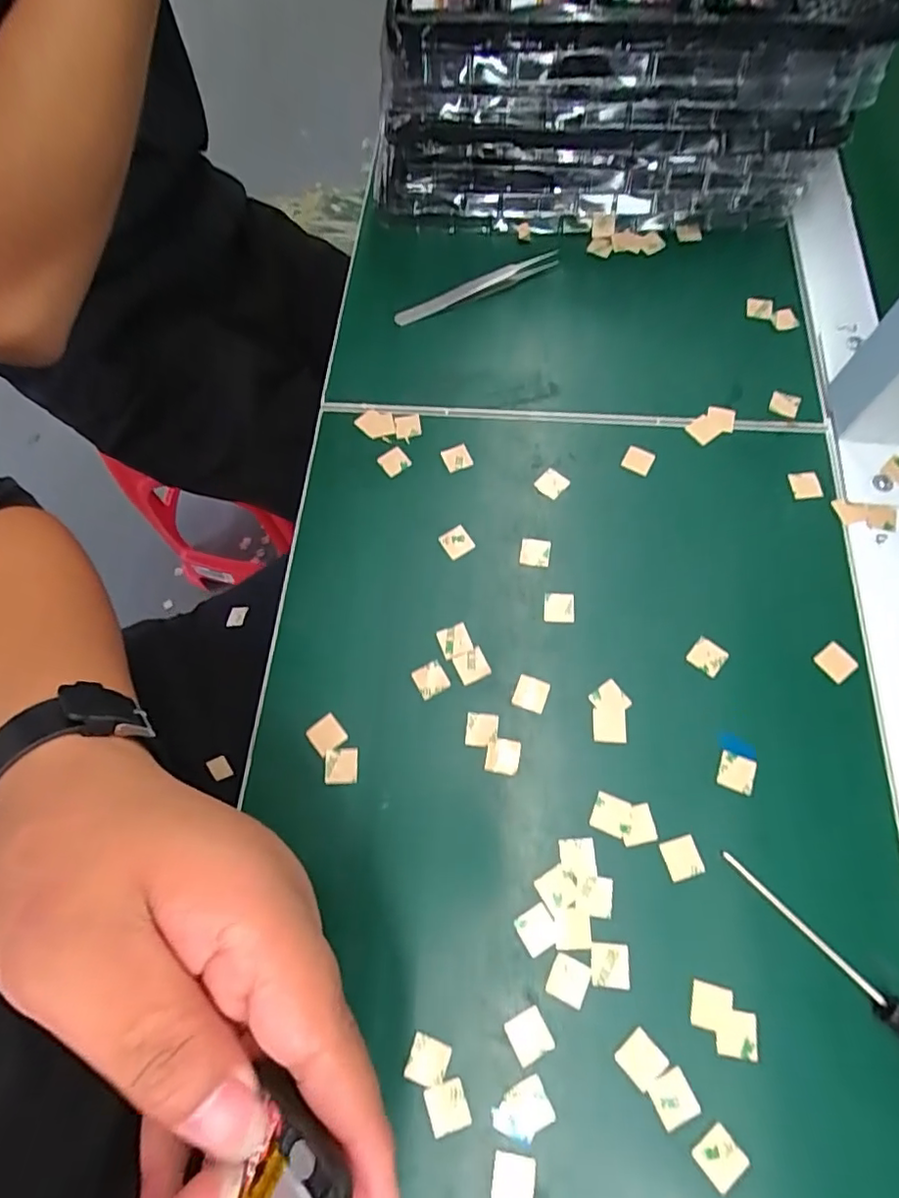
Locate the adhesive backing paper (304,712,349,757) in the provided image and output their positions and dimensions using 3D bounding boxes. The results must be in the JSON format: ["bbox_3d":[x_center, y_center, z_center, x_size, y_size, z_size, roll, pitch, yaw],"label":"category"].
[{"bbox_3d":[-0.060,0.067,0.281,0.016,0.004,0.016,-39,73,-8],"label":"adhesive backing paper"}]

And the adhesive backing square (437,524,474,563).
[{"bbox_3d":[0.004,-0.031,0.316,0.015,0.004,0.016,-33,83,-7],"label":"adhesive backing square"}]

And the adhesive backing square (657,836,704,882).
[{"bbox_3d":[0.103,0.115,0.253,0.016,0.004,0.016,-17,72,-2],"label":"adhesive backing square"}]

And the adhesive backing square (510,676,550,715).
[{"bbox_3d":[0.040,0.047,0.284,0.016,0.004,0.016,19,73,5],"label":"adhesive backing square"}]

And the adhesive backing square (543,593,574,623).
[{"bbox_3d":[0.057,0.004,0.300,0.016,0.004,0.017,2,73,7],"label":"adhesive backing square"}]

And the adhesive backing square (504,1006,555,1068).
[{"bbox_3d":[0.032,0.178,0.232,0.016,0.004,0.016,-26,70,-11],"label":"adhesive backing square"}]

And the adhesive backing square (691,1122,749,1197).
[{"bbox_3d":[0.102,0.211,0.216,0.016,0.004,0.016,-39,72,-12],"label":"adhesive backing square"}]

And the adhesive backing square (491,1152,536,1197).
[{"bbox_3d":[0.024,0.221,0.217,0.016,0.004,0.017,6,68,5],"label":"adhesive backing square"}]

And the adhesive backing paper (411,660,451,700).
[{"bbox_3d":[-0.010,0.041,0.287,0.016,0.004,0.016,-30,70,-9],"label":"adhesive backing paper"}]

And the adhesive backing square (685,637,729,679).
[{"bbox_3d":[0.129,0.029,0.286,0.016,0.004,0.015,35,82,12],"label":"adhesive backing square"}]

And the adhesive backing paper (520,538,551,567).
[{"bbox_3d":[0.047,-0.025,0.312,0.015,0.004,0.015,8,77,5],"label":"adhesive backing paper"}]

